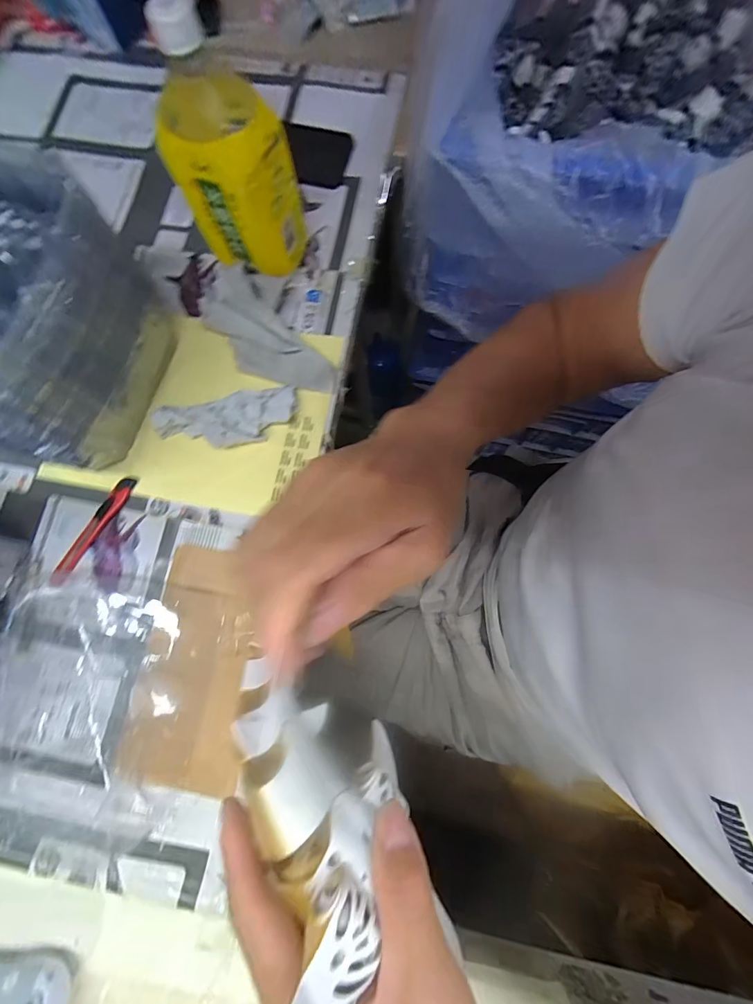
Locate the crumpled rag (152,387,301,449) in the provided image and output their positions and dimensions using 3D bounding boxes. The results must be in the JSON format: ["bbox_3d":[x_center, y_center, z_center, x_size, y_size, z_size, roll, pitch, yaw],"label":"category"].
[{"bbox_3d":[-0.149,-0.080,0.398,0.139,0.035,0.049,-16,78,-2],"label":"crumpled rag"}]

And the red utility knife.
[{"bbox_3d":[-0.281,0.027,0.393,0.017,0.007,0.121,28,81,7],"label":"red utility knife"}]

